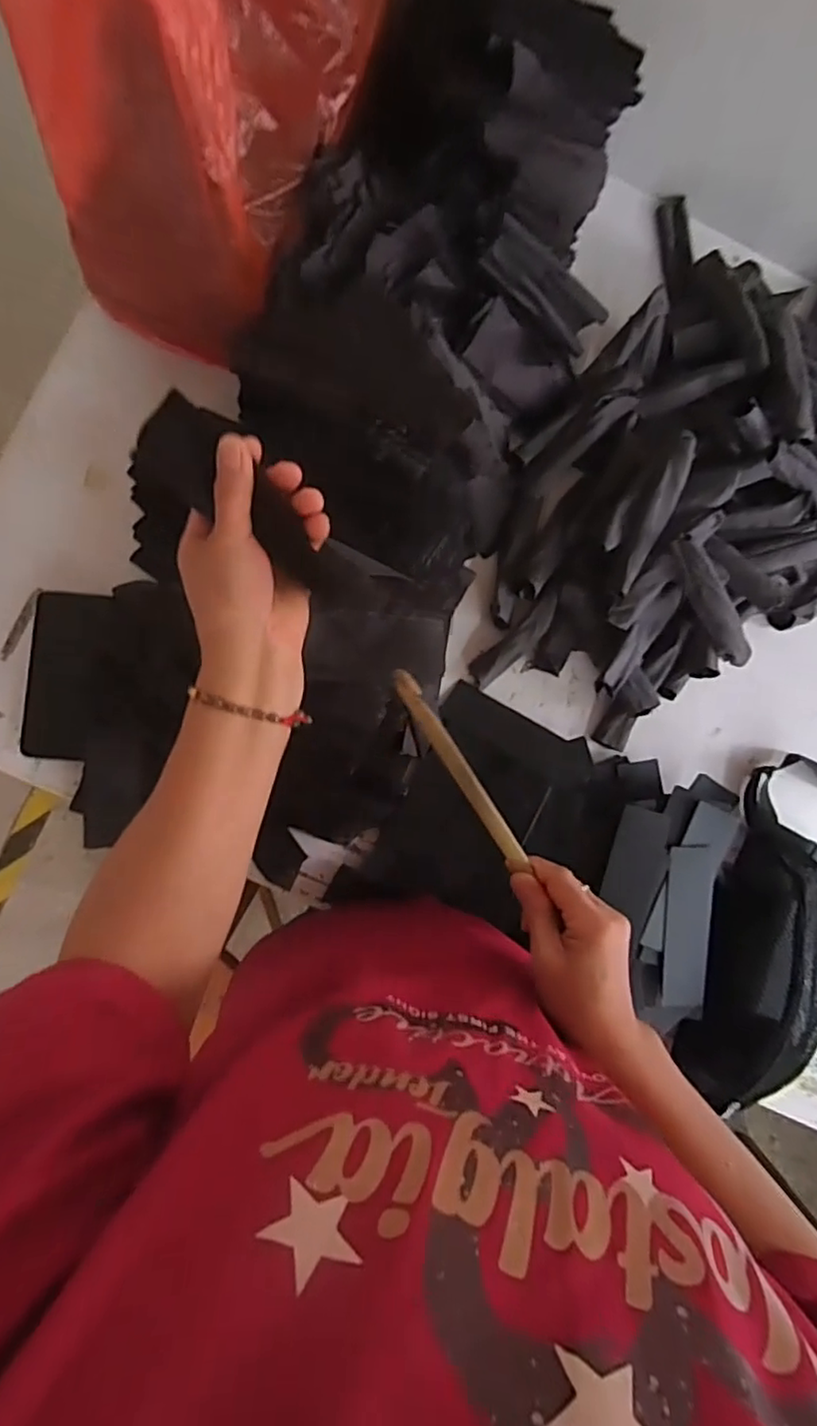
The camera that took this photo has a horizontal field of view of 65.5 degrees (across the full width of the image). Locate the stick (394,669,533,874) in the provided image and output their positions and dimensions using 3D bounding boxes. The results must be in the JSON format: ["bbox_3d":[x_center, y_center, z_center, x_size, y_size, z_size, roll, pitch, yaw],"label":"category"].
[{"bbox_3d":[0.038,0.042,0.437,0.015,0.011,0.166,-34,106,-5],"label":"stick"}]

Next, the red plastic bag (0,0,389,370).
[{"bbox_3d":[-0.149,-0.523,0.466,0.174,0.310,0.329,26,86,-3],"label":"red plastic bag"}]

